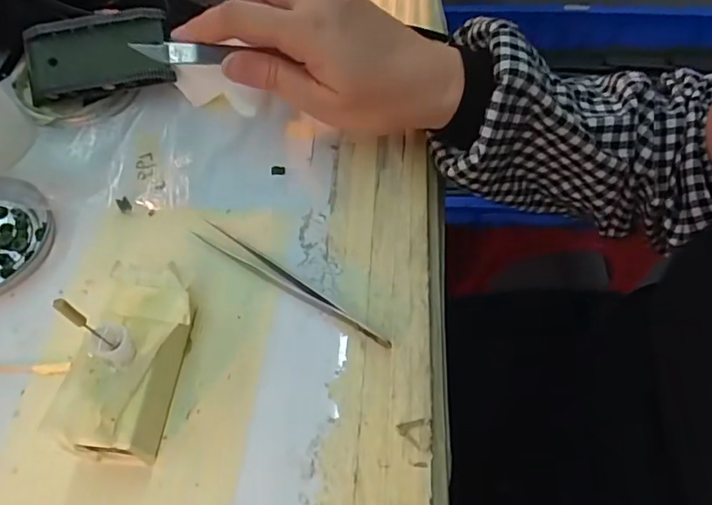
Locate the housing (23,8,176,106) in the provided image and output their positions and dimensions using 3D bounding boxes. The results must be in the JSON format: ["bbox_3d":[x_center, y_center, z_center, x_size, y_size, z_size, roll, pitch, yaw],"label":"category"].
[{"bbox_3d":[-0.165,-0.125,0.332,0.094,0.013,0.048,-7,93,3],"label":"housing"}]

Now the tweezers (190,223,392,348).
[{"bbox_3d":[-0.035,0.016,0.278,0.121,0.009,0.013,30,63,17],"label":"tweezers"}]

